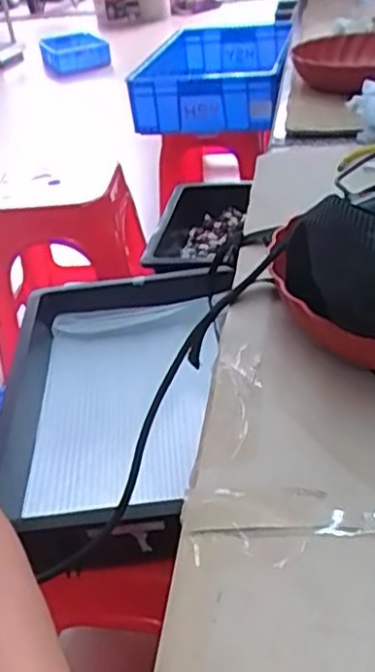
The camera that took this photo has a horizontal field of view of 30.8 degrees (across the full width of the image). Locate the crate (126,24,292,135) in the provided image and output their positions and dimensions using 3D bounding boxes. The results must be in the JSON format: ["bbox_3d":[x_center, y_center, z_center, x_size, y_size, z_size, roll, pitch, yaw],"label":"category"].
[{"bbox_3d":[0.084,-0.689,1.790,0.347,0.143,0.637,1,35,11],"label":"crate"}]

